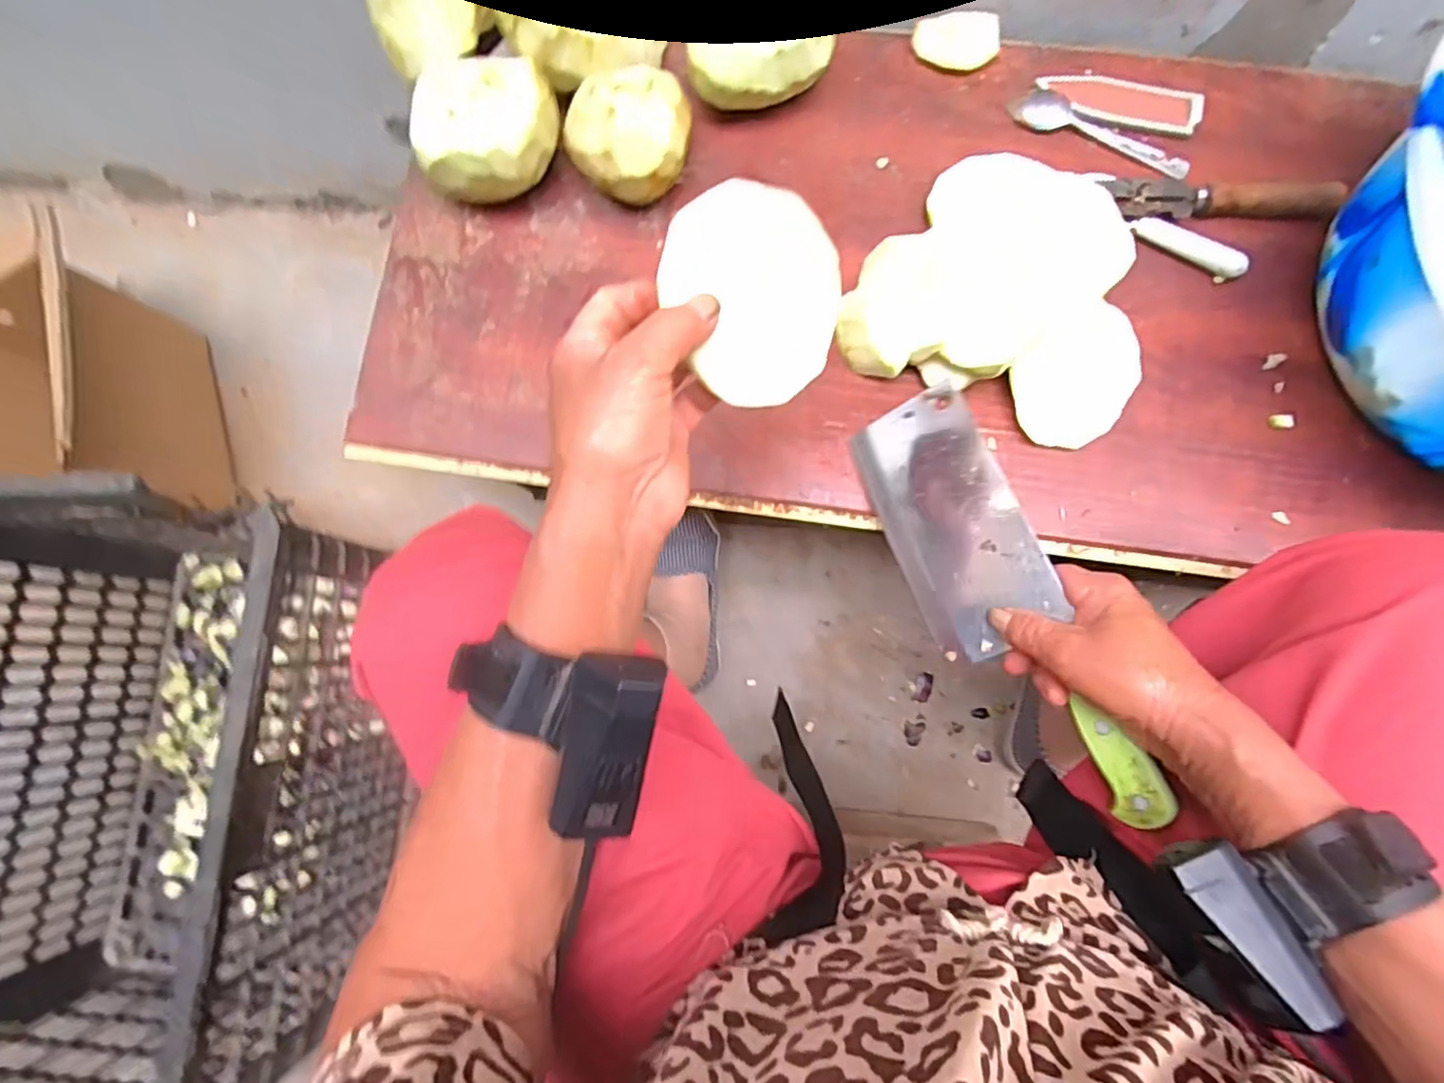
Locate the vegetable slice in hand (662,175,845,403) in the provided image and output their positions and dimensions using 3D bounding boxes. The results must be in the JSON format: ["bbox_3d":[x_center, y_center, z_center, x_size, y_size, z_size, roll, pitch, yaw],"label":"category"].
[{"bbox_3d":[0.019,-0.116,0.297,0.086,0.004,0.095,-33,112,-16],"label":"vegetable slice in hand"}]

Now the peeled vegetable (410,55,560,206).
[{"bbox_3d":[-0.165,-0.295,0.461,0.090,0.063,0.087,1,86,2],"label":"peeled vegetable"}]

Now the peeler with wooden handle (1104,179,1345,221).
[{"bbox_3d":[0.365,-0.252,0.465,0.158,0.018,0.032,1,86,2],"label":"peeler with wooden handle"}]

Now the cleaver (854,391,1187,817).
[{"bbox_3d":[0.178,0.033,0.403,0.087,0.021,0.284,-36,68,28],"label":"cleaver"}]

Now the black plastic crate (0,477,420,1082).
[{"bbox_3d":[-0.509,0.217,0.568,0.337,0.283,0.493,4,86,2],"label":"black plastic crate"}]

